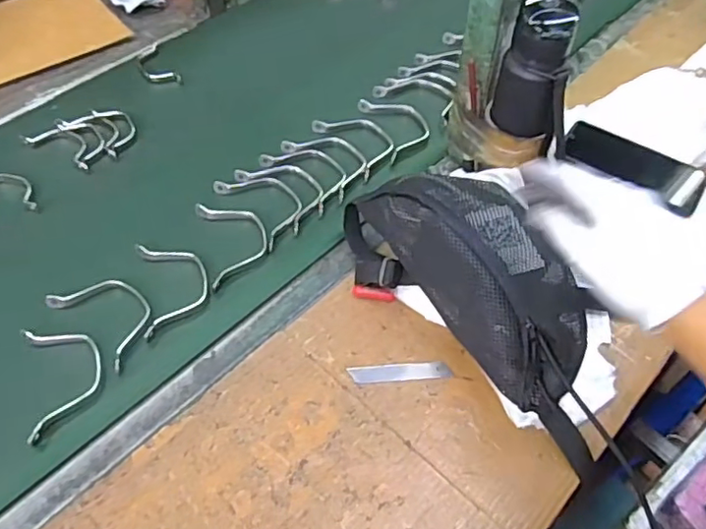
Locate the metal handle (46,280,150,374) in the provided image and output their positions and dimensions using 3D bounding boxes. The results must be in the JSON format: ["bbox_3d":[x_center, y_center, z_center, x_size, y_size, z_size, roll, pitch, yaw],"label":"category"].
[{"bbox_3d":[-0.263,0.053,0.632,0.124,0.010,0.069,34,61,23],"label":"metal handle"}]

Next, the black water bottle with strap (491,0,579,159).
[{"bbox_3d":[0.194,-0.193,0.630,0.070,0.175,0.058,-1,31,0],"label":"black water bottle with strap"}]

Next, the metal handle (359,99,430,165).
[{"bbox_3d":[0.062,-0.196,0.822,0.072,0.008,0.127,-18,55,-12],"label":"metal handle"}]

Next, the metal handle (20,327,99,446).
[{"bbox_3d":[-0.287,0.111,0.586,0.069,0.014,0.119,-16,55,-11],"label":"metal handle"}]

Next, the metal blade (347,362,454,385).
[{"bbox_3d":[0.048,0.110,0.604,0.102,0.004,0.020,-4,54,-2],"label":"metal blade"}]

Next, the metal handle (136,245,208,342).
[{"bbox_3d":[-0.199,0.023,0.658,0.072,0.008,0.125,-12,55,-8],"label":"metal handle"}]

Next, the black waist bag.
[{"bbox_3d":[0.139,0.007,0.604,0.161,0.118,0.338,-38,62,-24],"label":"black waist bag"}]

